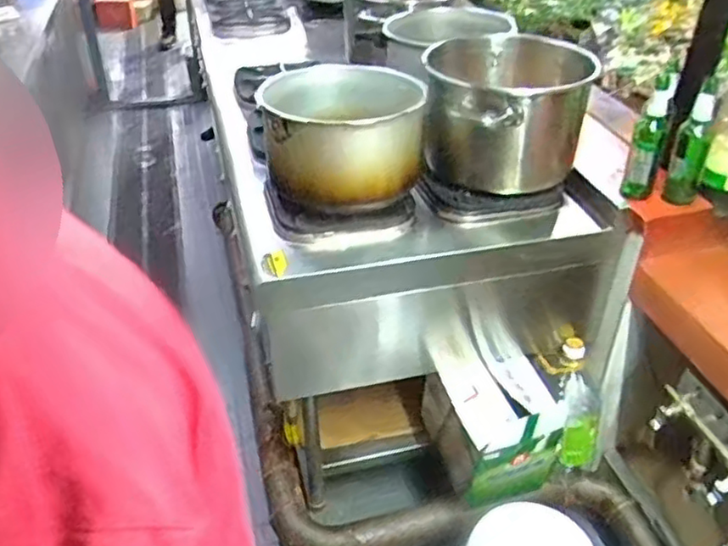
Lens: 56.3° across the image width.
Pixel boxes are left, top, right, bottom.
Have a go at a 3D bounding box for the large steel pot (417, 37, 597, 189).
[{"bbox_3d":[0.304,-0.347,1.478,0.342,0.288,0.334,0,37,0],"label":"large steel pot"}]

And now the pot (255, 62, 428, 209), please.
[{"bbox_3d":[-0.040,-0.284,1.372,0.309,0.197,0.318,0,37,0],"label":"pot"}]

